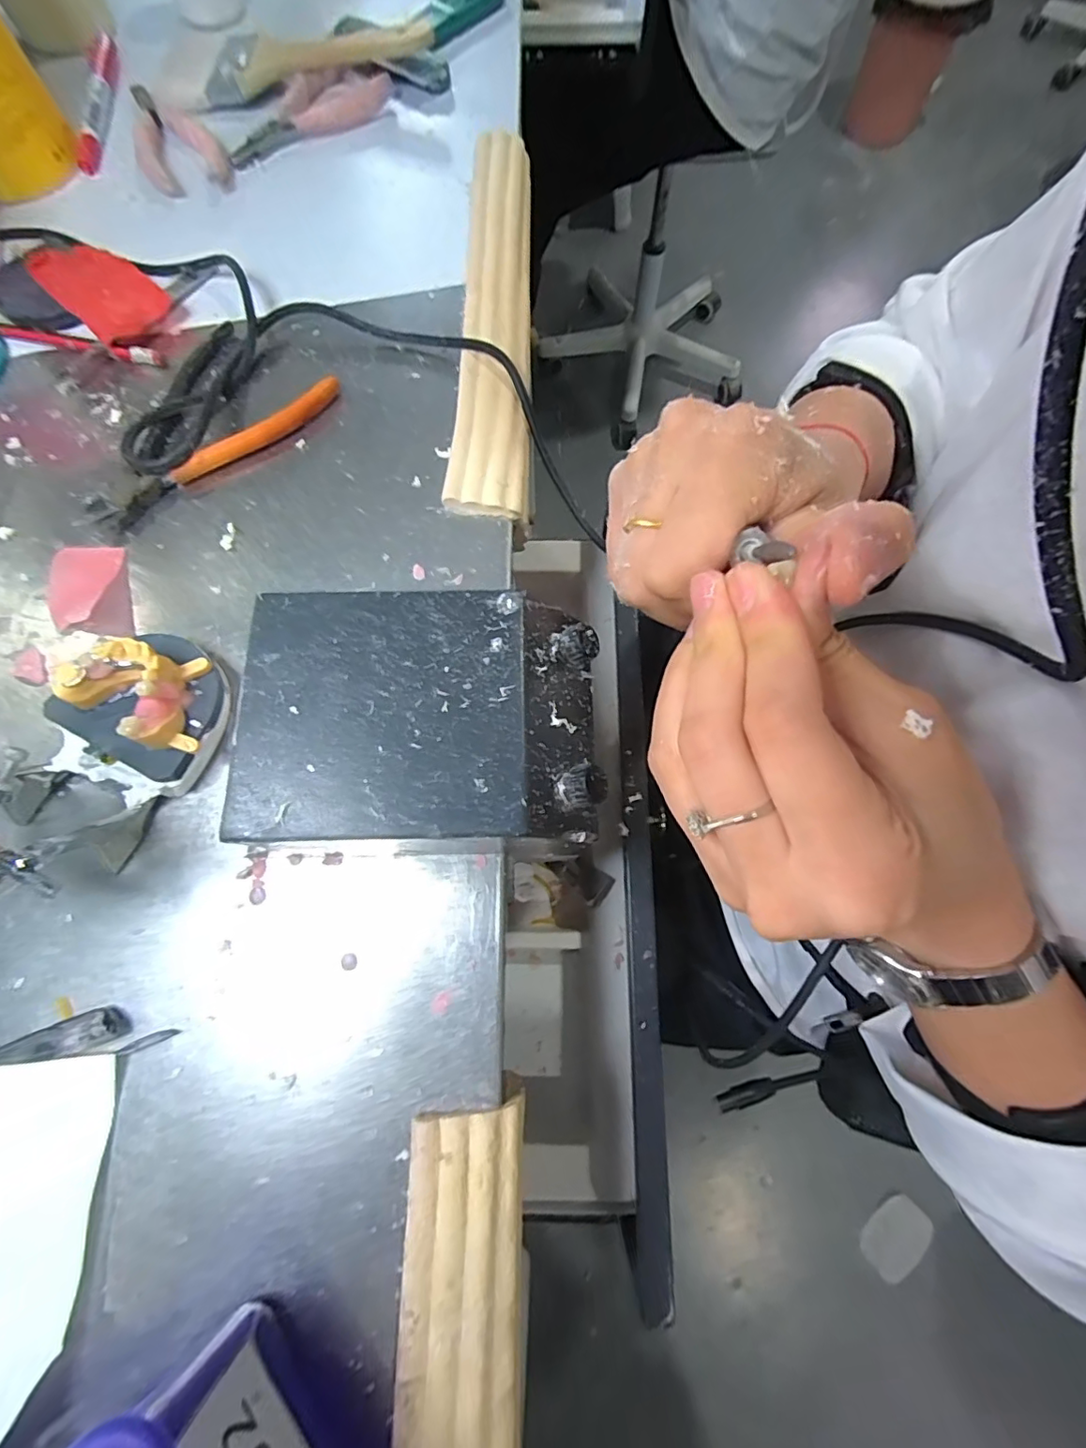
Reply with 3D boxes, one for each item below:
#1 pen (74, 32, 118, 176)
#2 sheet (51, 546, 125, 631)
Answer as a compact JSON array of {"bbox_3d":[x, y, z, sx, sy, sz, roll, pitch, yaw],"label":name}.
[{"bbox_3d":[-0.322,-0.450,0.389,0.022,0.018,0.136,-8,73,-3],"label":"pen"},{"bbox_3d":[-0.233,-0.070,0.273,0.030,0.005,0.045,-4,73,-2],"label":"sheet"}]

